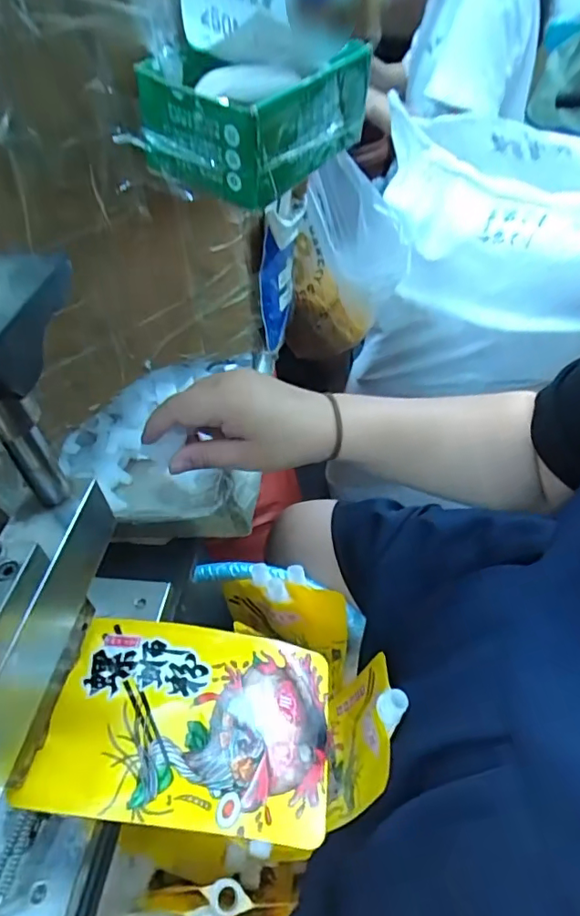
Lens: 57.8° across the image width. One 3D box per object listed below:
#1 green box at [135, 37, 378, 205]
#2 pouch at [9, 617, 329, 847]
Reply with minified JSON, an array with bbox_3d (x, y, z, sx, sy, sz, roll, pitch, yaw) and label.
[{"bbox_3d":[-0.022,-0.240,0.364,0.095,0.066,0.137,27,55,27],"label":"green box"},{"bbox_3d":[-0.059,0.160,0.325,0.163,0.033,0.114,2,48,7],"label":"pouch"}]

